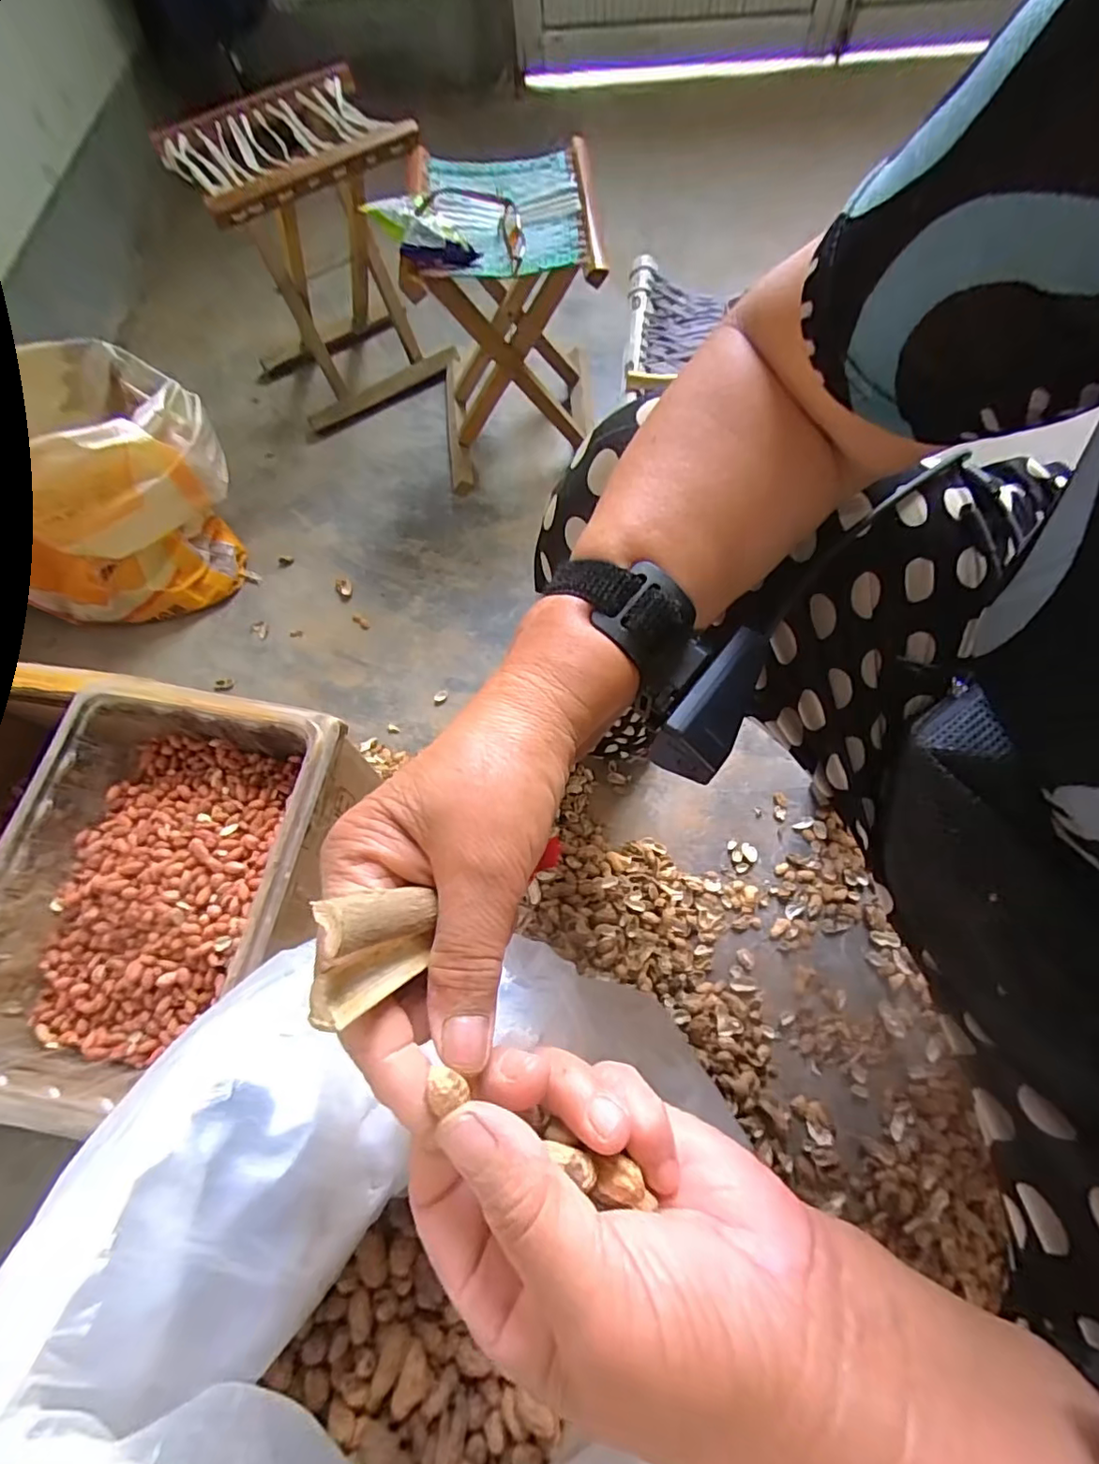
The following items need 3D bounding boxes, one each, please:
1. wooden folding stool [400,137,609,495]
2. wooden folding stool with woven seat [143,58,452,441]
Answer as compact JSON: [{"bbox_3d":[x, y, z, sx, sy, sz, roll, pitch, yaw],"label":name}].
[{"bbox_3d":[-0.057,-0.621,0.862,0.267,0.343,0.309,0,66,2],"label":"wooden folding stool"},{"bbox_3d":[-0.375,-0.784,0.941,0.308,0.338,0.273,-34,69,-12],"label":"wooden folding stool with woven seat"}]

